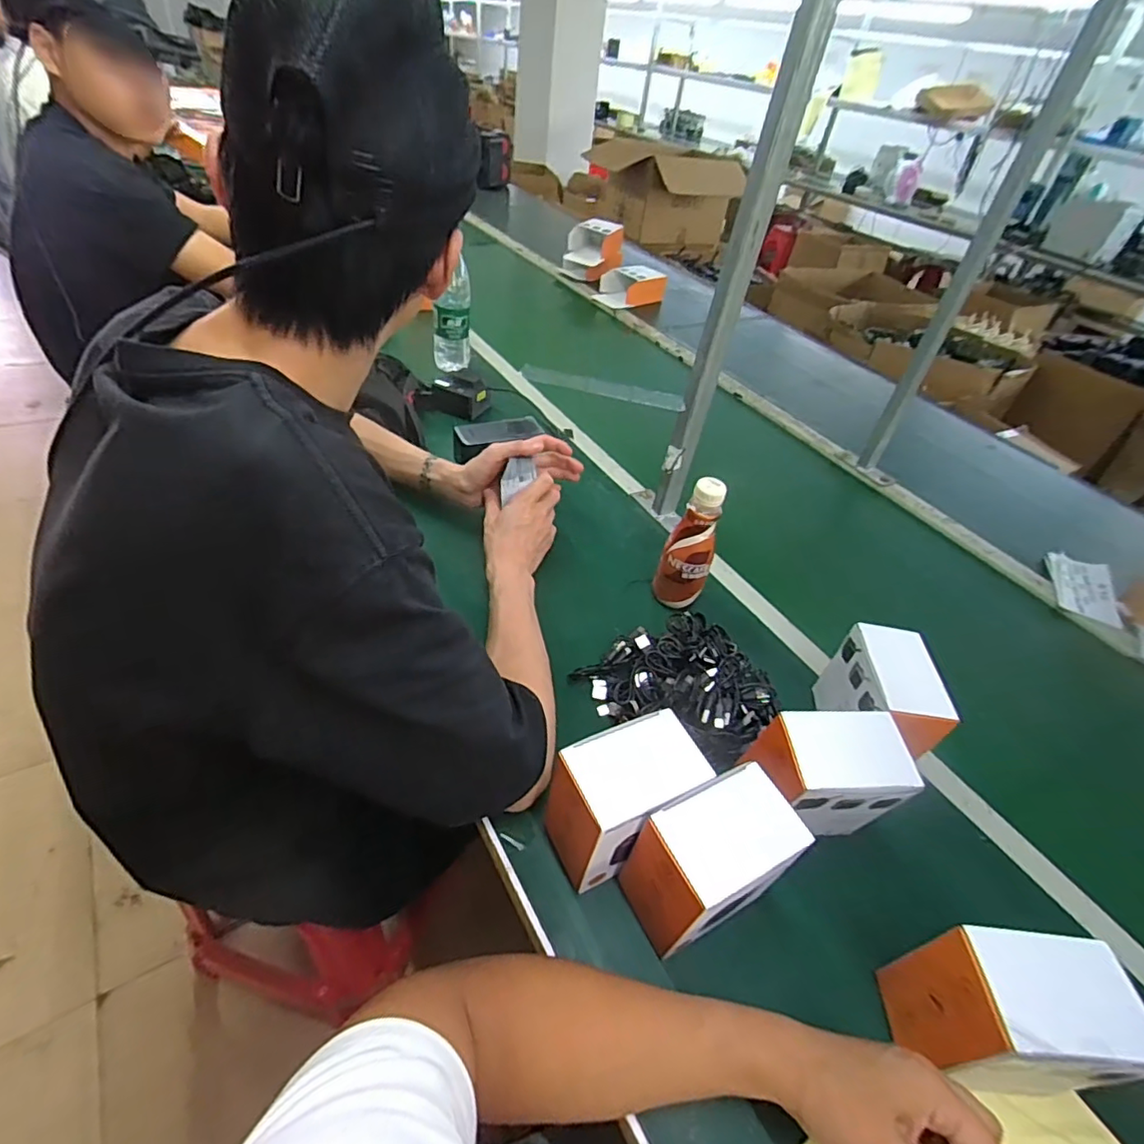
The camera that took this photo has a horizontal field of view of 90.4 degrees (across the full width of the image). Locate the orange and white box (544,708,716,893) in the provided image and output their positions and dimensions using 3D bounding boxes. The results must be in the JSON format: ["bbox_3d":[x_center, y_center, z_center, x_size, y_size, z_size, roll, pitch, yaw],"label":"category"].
[{"bbox_3d":[0.040,0.176,0.447,0.111,0.114,0.073,-17,49,-27],"label":"orange and white box"}]

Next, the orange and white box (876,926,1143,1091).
[{"bbox_3d":[0.288,0.285,0.371,0.111,0.099,0.074,5,43,-6],"label":"orange and white box"}]

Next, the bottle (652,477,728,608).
[{"bbox_3d":[0.136,-0.024,0.654,0.061,0.167,0.054,20,43,11],"label":"bottle"}]

